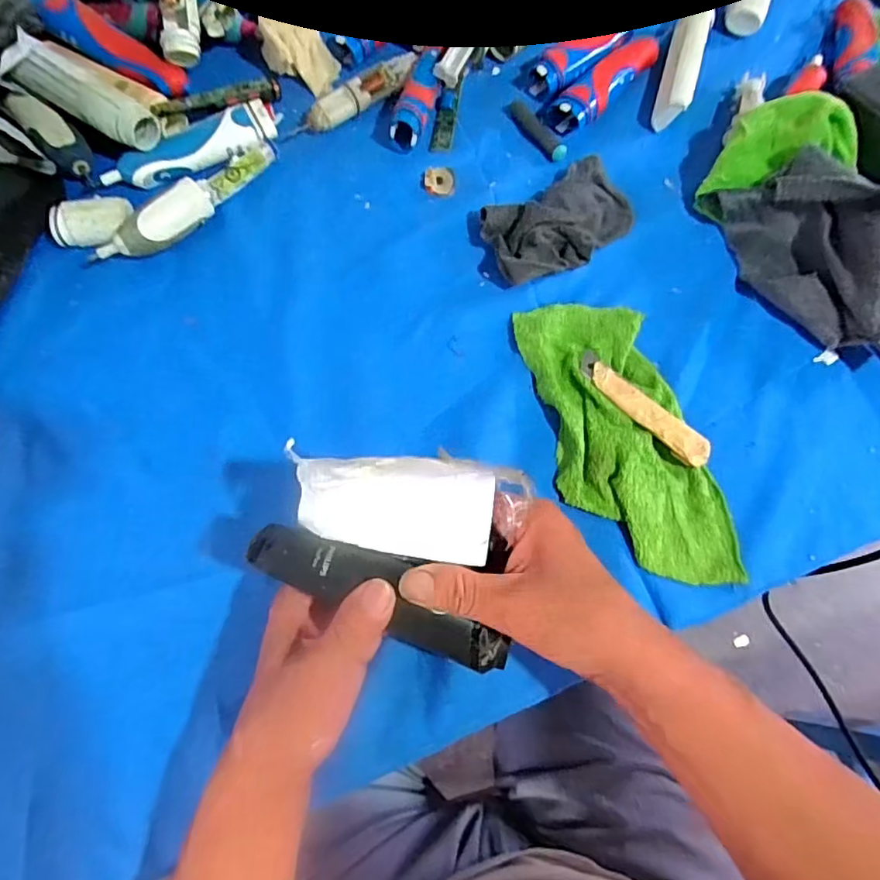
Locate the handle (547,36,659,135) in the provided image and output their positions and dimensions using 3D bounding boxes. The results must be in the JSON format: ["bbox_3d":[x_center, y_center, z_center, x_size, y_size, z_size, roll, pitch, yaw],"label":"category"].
[{"bbox_3d":[0.148,-0.314,0.491,0.037,0.022,0.128,43,76,11],"label":"handle"}]

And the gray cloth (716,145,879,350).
[{"bbox_3d":[0.281,-0.131,0.416,0.082,0.061,0.163,-15,73,-6],"label":"gray cloth"}]

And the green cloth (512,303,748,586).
[{"bbox_3d":[0.128,-0.004,0.392,0.101,0.018,0.210,-11,73,-5],"label":"green cloth"}]

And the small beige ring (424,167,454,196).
[{"bbox_3d":[-0.001,-0.214,0.466,0.024,0.009,0.020,4,72,0],"label":"small beige ring"}]

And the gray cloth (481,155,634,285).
[{"bbox_3d":[0.093,-0.172,0.440,0.129,0.026,0.075,-33,76,-11],"label":"gray cloth"}]

